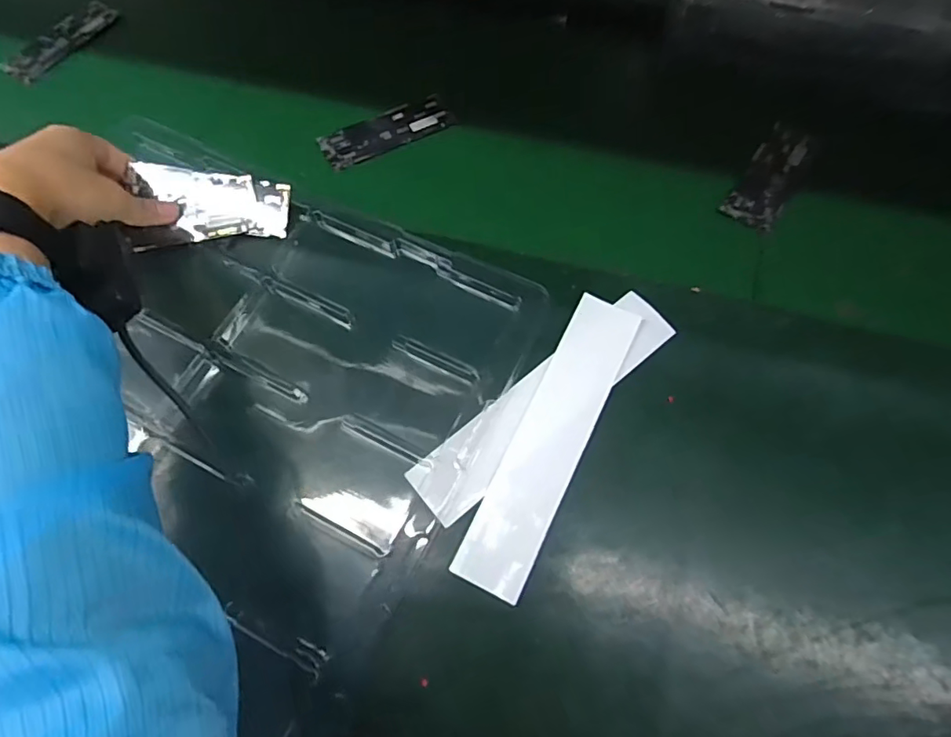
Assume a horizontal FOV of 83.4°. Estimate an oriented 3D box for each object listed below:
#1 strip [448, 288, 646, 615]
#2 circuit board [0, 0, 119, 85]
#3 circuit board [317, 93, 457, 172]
[{"bbox_3d":[0.053,0.048,0.368,0.047,0.011,0.213,24,75,15],"label":"strip"},{"bbox_3d":[-0.427,-0.340,0.552,0.044,0.008,0.122,30,71,5],"label":"circuit board"},{"bbox_3d":[-0.081,-0.220,0.496,0.123,0.006,0.046,-26,69,-11],"label":"circuit board"}]

